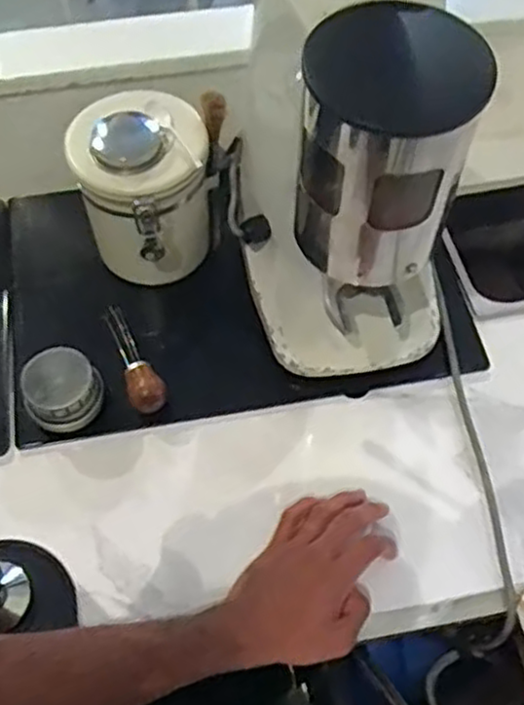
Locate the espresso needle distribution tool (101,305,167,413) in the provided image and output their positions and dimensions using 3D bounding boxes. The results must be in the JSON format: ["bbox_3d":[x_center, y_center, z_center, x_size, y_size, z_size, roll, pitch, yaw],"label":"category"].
[{"bbox_3d":[-0.121,0.010,0.703,0.033,0.041,0.119,-21,62,-12],"label":"espresso needle distribution tool"}]

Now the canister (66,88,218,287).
[{"bbox_3d":[-0.104,-0.145,0.702,0.121,0.158,0.118,0,60,0],"label":"canister"}]

